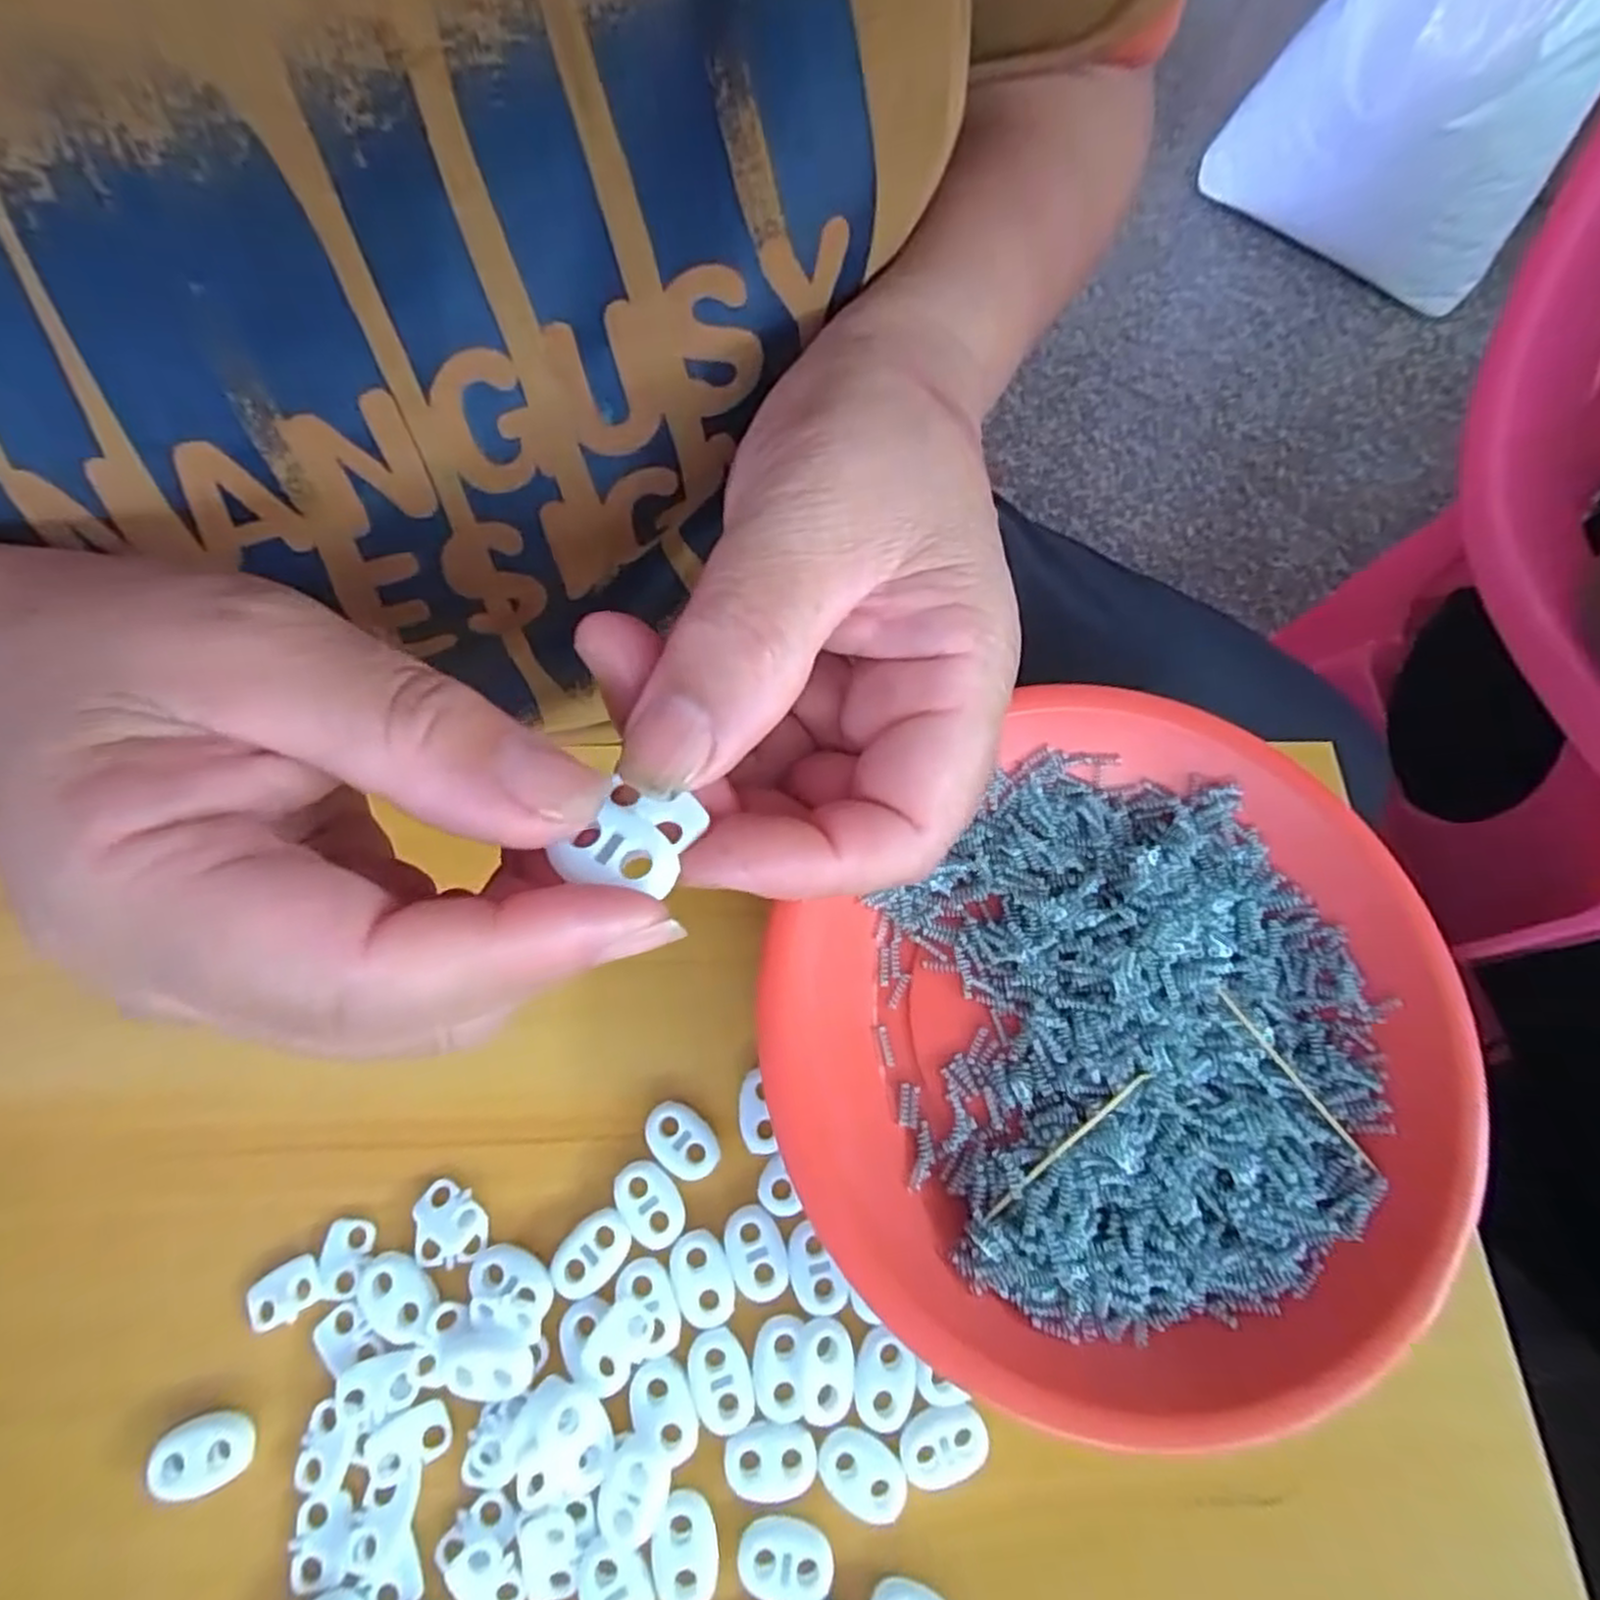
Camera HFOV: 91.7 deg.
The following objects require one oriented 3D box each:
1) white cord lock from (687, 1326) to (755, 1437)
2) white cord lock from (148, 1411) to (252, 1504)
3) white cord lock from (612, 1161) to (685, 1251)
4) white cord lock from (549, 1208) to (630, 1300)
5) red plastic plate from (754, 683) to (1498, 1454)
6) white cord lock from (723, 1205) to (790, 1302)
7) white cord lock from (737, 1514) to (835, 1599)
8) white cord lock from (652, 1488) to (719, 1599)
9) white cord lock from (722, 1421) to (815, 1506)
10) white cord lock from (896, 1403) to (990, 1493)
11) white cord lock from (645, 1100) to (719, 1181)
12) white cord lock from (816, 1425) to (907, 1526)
[{"bbox_3d":[-0.020,0.145,0.193,0.015,0.004,0.022,-13,71,-6],"label":"white cord lock"},{"bbox_3d":[-0.142,0.155,0.184,0.020,0.006,0.016,-22,72,-9],"label":"white cord lock"},{"bbox_3d":[-0.040,0.108,0.207,0.015,0.004,0.022,-36,75,-13],"label":"white cord lock"},{"bbox_3d":[-0.055,0.118,0.202,0.022,0.004,0.014,-42,76,-15],"label":"white cord lock"},{"bbox_3d":[0.091,0.069,0.216,0.184,0.020,0.174,0,70,-1],"label":"red plastic plate"},{"bbox_3d":[-0.012,0.119,0.204,0.015,0.004,0.022,-20,71,-9],"label":"white cord lock"},{"bbox_3d":[-0.003,0.179,0.182,0.022,0.004,0.016,8,70,2],"label":"white cord lock"},{"bbox_3d":[-0.027,0.177,0.182,0.015,0.004,0.023,-10,70,-5],"label":"white cord lock"},{"bbox_3d":[-0.007,0.161,0.188,0.021,0.004,0.016,-12,70,-6],"label":"white cord lock"},{"bbox_3d":[0.036,0.161,0.192,0.022,0.004,0.016,-23,72,-10],"label":"white cord lock"},{"bbox_3d":[-0.033,0.094,0.215,0.022,0.004,0.015,43,74,13],"label":"white cord lock"},{"bbox_3d":[0.015,0.165,0.189,0.023,0.004,0.015,37,73,11],"label":"white cord lock"}]

